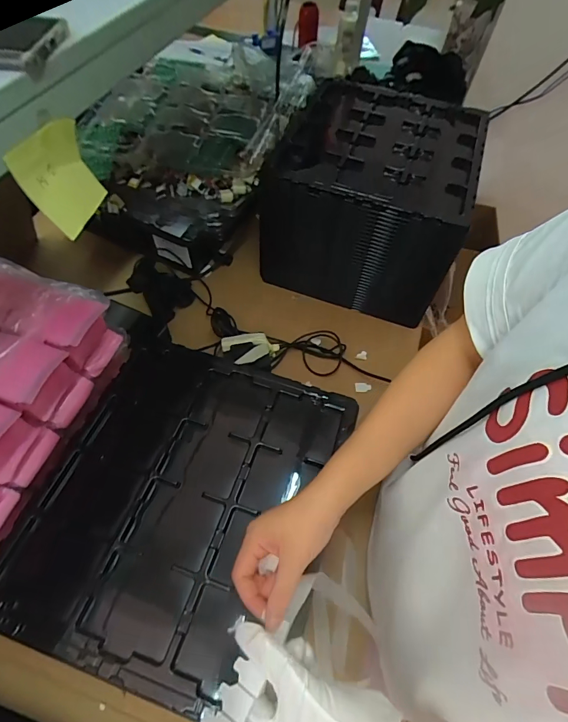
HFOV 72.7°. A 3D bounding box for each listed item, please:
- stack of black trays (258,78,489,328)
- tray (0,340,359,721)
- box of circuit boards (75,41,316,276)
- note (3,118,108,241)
[{"bbox_3d":[0.163,-0.317,0.773,0.334,0.255,0.347,16,58,6],"label":"stack of black trays"},{"bbox_3d":[-0.122,0.153,0.471,0.318,0.018,0.371,19,58,7],"label":"tray"},{"bbox_3d":[-0.159,-0.457,0.834,0.358,0.233,0.517,18,58,7],"label":"box of circuit boards"},{"bbox_3d":[-0.189,-0.158,0.333,0.024,0.070,0.074,15,58,5],"label":"note"}]

